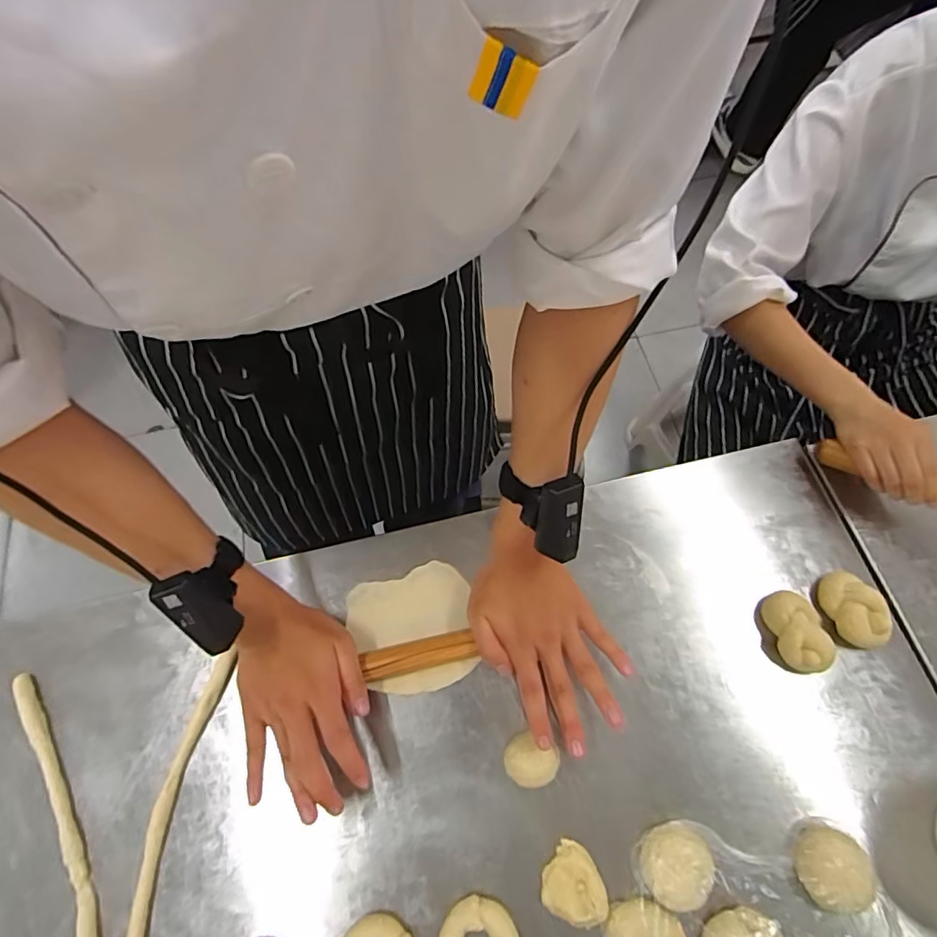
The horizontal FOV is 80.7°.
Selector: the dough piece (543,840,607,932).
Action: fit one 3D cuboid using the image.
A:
[{"bbox_3d":[0.088,0.339,0.446,0.052,0.011,0.049,-1,64,2],"label":"dough piece"}]

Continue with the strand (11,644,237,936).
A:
[{"bbox_3d":[-0.308,0.317,0.477,0.202,0.014,0.280,-9,64,-2],"label":"strand"}]

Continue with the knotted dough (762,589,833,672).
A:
[{"bbox_3d":[0.306,0.151,0.514,0.041,0.031,0.070,-13,64,-4],"label":"knotted dough"}]

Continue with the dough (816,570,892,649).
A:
[{"bbox_3d":[0.366,0.132,0.522,0.047,0.025,0.070,-23,65,-9],"label":"dough"}]

